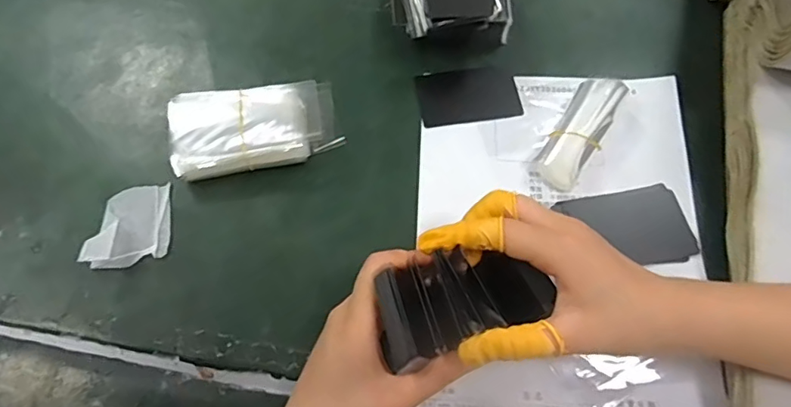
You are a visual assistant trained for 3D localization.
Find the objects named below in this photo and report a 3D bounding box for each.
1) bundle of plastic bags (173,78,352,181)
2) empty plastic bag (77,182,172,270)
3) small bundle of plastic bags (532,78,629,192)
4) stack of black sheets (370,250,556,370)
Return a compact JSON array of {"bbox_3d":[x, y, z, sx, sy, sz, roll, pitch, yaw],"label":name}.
[{"bbox_3d":[-0.111,-0.057,0.418,0.126,0.025,0.069,-6,67,-2],"label":"bundle of plastic bags"},{"bbox_3d":[-0.195,0.012,0.387,0.049,0.027,0.064,-5,67,-2],"label":"empty plastic bag"},{"bbox_3d":[0.146,-0.060,0.417,0.035,0.027,0.101,30,70,12],"label":"small bundle of plastic bags"},{"bbox_3d":[0.037,0.056,0.310,0.095,0.026,0.051,-19,68,-8],"label":"stack of black sheets"}]

